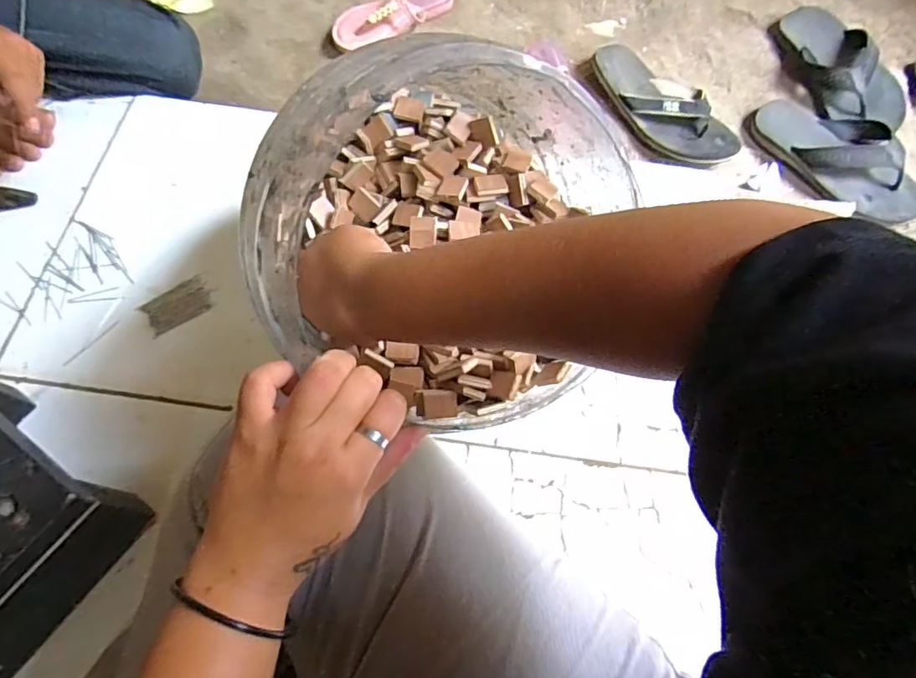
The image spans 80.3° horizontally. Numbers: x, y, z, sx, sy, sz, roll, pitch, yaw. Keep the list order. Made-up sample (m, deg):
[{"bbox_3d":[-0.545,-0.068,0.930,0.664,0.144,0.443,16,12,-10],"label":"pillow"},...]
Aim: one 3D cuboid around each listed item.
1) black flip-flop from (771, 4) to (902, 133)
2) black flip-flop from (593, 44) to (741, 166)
[{"bbox_3d":[0.596,-0.430,0.849,0.114,0.050,0.258,-16,68,-7],"label":"black flip-flop"},{"bbox_3d":[0.310,-0.361,0.838,0.124,0.041,0.264,-40,75,-17],"label":"black flip-flop"}]

